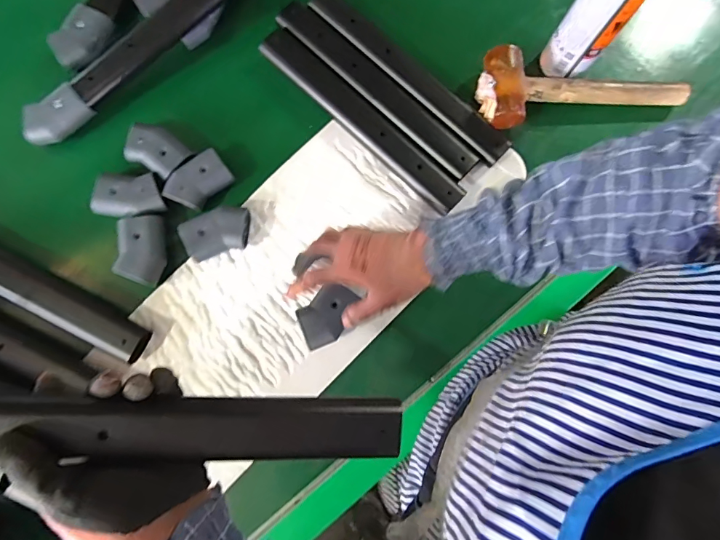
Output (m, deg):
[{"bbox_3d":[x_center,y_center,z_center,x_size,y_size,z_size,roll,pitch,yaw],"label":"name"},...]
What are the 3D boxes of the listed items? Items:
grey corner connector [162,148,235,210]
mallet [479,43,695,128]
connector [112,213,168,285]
[{"bbox_3d":[-0.200,-0.108,0.543,0.077,0.037,0.052,-42,83,-9],"label":"grey corner connector"},{"bbox_3d":[0.298,-0.255,0.582,0.284,0.049,0.103,-7,79,-4],"label":"mallet"},{"bbox_3d":[-0.264,-0.023,0.529,0.052,0.032,0.082,-2,79,-3],"label":"connector"}]

